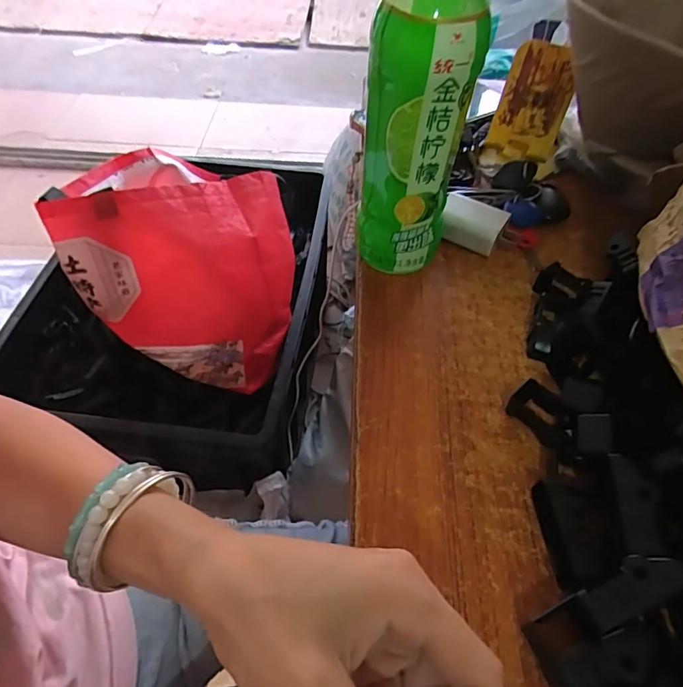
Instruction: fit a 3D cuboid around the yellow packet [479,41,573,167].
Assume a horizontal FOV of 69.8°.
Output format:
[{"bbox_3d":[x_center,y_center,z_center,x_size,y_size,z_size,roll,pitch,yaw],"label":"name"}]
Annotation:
[{"bbox_3d":[0.167,-0.205,0.433,0.057,0.100,0.023,25,34,16],"label":"yellow packet"}]

